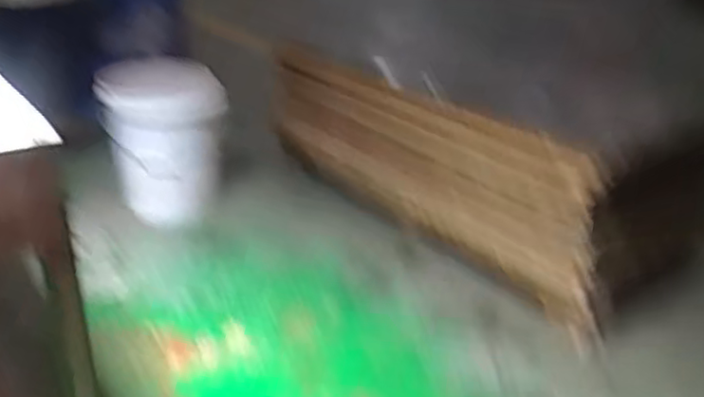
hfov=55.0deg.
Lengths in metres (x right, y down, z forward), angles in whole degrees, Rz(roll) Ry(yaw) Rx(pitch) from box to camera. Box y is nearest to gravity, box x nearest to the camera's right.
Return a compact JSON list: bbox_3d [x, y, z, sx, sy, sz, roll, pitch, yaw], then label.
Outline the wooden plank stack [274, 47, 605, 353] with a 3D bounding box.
[{"bbox_3d":[0.162,-0.072,1.713,0.082,0.403,1.075,-19,38,-39],"label":"wooden plank stack"}]

